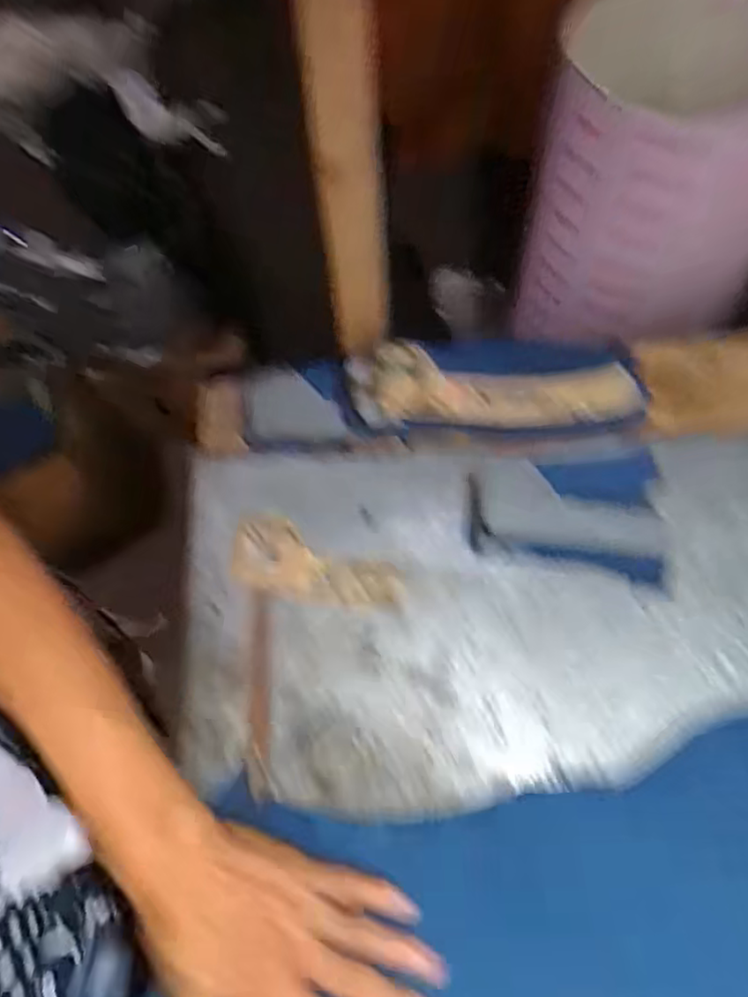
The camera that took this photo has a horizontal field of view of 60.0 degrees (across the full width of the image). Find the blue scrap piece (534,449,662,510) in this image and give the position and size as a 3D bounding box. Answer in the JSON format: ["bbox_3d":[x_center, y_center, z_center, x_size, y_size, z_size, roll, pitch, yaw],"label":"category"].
[{"bbox_3d":[0.170,-0.010,0.485,0.081,0.004,0.044,-9,72,3],"label":"blue scrap piece"}]

